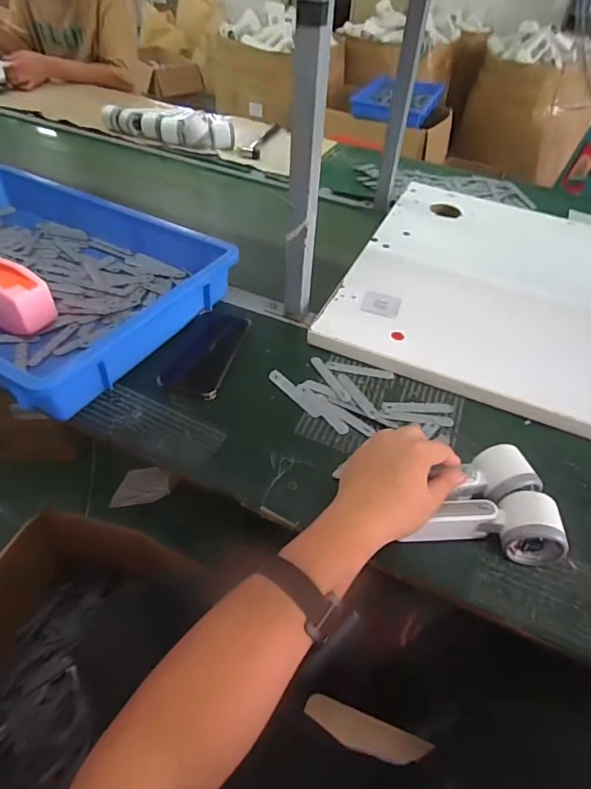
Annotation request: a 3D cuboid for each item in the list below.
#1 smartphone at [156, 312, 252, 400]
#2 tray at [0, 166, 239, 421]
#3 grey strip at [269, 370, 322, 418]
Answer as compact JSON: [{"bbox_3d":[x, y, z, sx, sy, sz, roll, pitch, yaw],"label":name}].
[{"bbox_3d":[-0.125,-0.064,0.675,0.084,0.005,0.169,14,49,9],"label":"smartphone"},{"bbox_3d":[-0.426,-0.218,0.742,0.588,0.091,0.396,26,52,19],"label":"tray"},{"bbox_3d":[-0.001,-0.003,0.635,0.019,0.004,0.099,-31,57,-27],"label":"grey strip"}]

